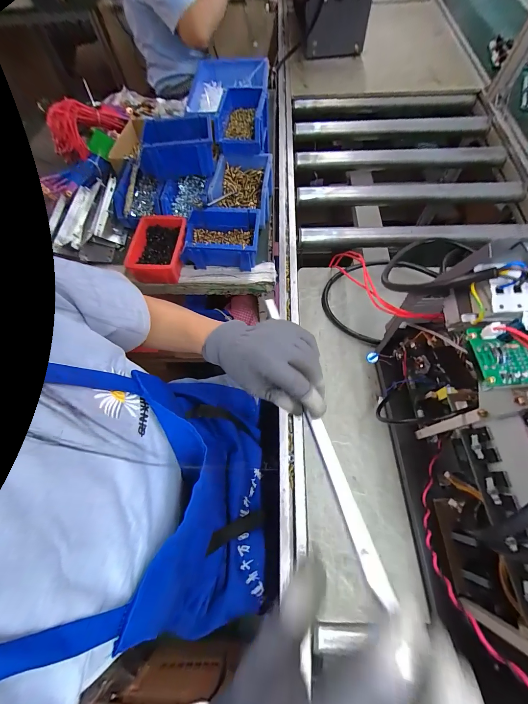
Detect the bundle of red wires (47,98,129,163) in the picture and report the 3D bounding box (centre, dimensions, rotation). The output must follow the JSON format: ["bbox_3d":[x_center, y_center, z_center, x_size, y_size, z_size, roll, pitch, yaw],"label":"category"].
[{"bbox_3d":[-0.447,-0.580,0.719,0.088,0.091,0.192,30,71,14],"label":"bundle of red wires"}]

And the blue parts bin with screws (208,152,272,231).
[{"bbox_3d":[-0.050,-0.361,0.634,0.125,0.062,0.177,4,67,4],"label":"blue parts bin with screws"}]

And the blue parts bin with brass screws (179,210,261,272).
[{"bbox_3d":[-0.089,-0.229,0.586,0.155,0.071,0.098,4,67,4],"label":"blue parts bin with brass screws"}]

